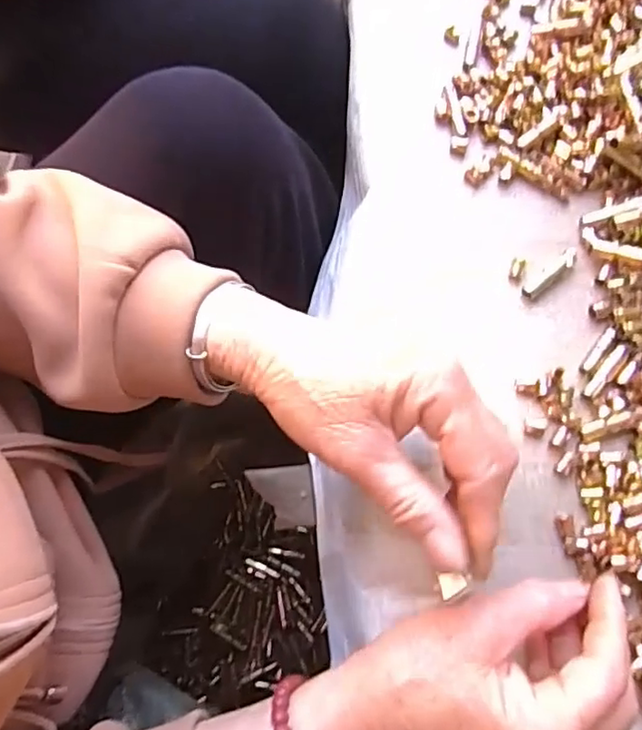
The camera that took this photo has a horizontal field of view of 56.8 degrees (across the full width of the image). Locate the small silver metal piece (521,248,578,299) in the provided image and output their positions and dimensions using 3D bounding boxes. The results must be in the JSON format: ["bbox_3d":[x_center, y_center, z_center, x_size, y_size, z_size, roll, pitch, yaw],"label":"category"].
[{"bbox_3d":[0.137,-0.055,0.353,0.041,0.009,0.009,-37,78,-11],"label":"small silver metal piece"}]

